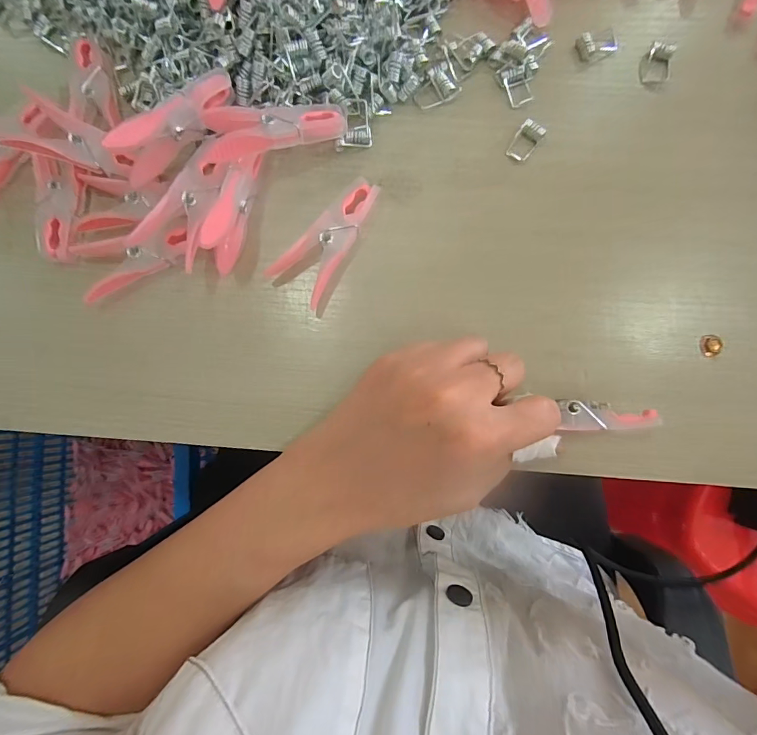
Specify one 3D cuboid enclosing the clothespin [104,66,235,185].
[{"bbox_3d":[-0.114,-0.136,0.229,0.078,0.040,0.017,-39,86,-1],"label":"clothespin"}]

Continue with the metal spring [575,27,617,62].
[{"bbox_3d":[0.131,-0.193,0.250,0.024,0.006,0.014,-20,86,1],"label":"metal spring"}]

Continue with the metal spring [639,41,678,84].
[{"bbox_3d":[0.165,-0.179,0.246,0.016,0.009,0.018,8,87,2],"label":"metal spring"}]

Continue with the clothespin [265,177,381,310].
[{"bbox_3d":[-0.027,-0.075,0.241,0.034,0.012,0.076,39,89,4],"label":"clothespin"}]

